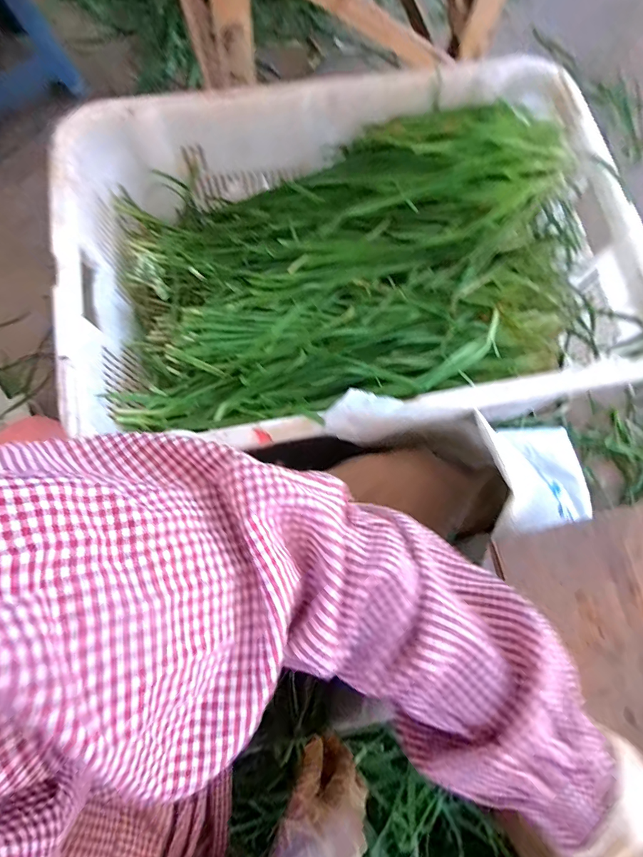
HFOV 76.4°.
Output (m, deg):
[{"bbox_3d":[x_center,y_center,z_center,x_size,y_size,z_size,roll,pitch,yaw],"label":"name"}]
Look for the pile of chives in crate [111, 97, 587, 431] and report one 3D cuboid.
[{"bbox_3d":[0.032,-0.222,0.544,0.601,0.150,0.410,-10,78,-5],"label":"pile of chives in crate"}]

